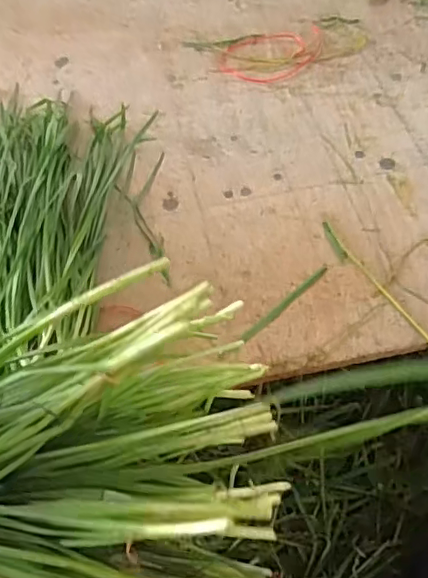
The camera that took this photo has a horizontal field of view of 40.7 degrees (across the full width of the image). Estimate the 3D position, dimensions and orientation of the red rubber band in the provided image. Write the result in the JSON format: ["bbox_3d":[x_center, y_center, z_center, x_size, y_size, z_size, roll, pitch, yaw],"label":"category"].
[{"bbox_3d":[0.078,-0.306,0.759,0.141,0.004,0.099,-11,56,-2],"label":"red rubber band"}]

